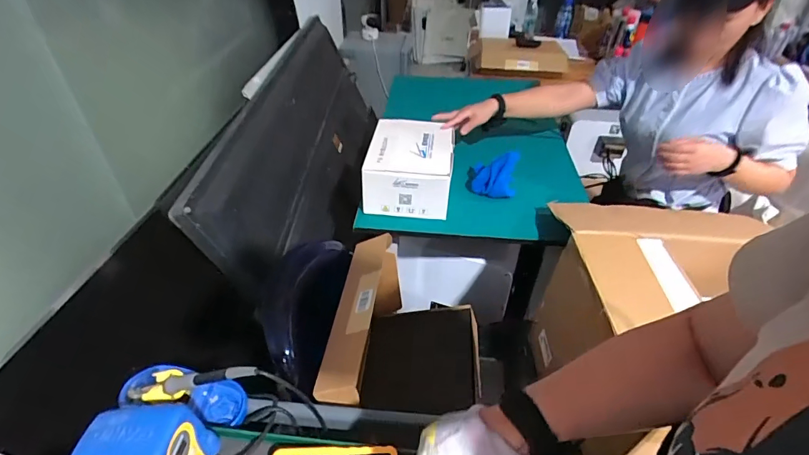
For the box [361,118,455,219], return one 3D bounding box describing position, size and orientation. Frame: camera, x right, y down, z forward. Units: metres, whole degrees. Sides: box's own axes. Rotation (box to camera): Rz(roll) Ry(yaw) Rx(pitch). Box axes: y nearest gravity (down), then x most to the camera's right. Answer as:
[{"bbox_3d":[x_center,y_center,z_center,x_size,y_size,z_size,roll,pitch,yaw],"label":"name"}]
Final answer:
[{"bbox_3d":[0.017,-0.147,1.060,0.197,0.141,0.233,5,40,6],"label":"box"}]

